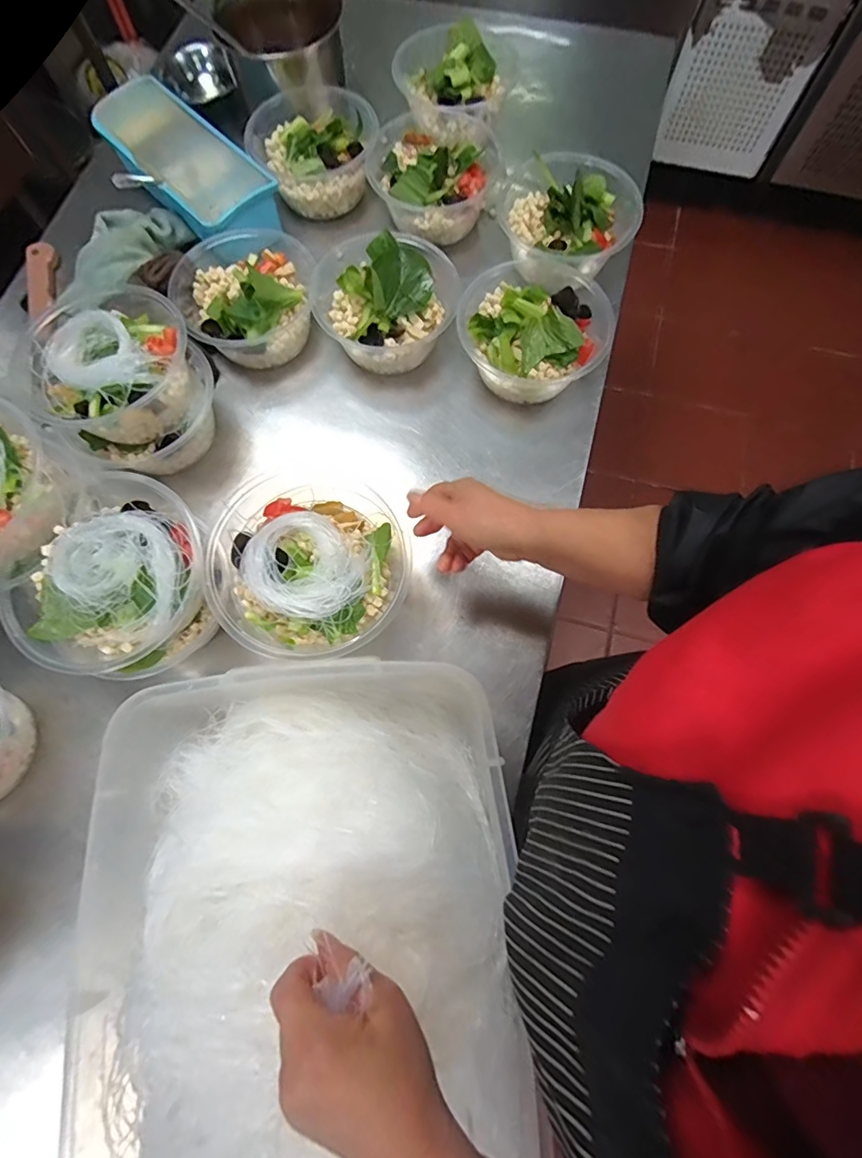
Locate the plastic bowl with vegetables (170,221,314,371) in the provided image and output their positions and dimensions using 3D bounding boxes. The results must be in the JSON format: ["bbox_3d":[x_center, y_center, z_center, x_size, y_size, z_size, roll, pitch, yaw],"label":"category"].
[{"bbox_3d":[-0.221,-0.342,0.609,0.160,0.080,0.159,0,73,1],"label":"plastic bowl with vegetables"}]

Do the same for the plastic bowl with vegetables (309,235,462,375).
[{"bbox_3d":[-0.052,-0.324,0.596,0.165,0.087,0.142,-26,75,-7],"label":"plastic bowl with vegetables"}]

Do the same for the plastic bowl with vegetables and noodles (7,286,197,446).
[{"bbox_3d":[-0.321,-0.213,0.511,0.148,0.071,0.162,0,73,1],"label":"plastic bowl with vegetables and noodles"}]

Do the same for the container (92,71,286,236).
[{"bbox_3d":[-0.313,-0.533,0.659,0.115,0.067,0.301,-43,77,-11],"label":"container"}]

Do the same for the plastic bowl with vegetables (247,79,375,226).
[{"bbox_3d":[-0.158,-0.585,0.683,0.168,0.062,0.171,0,73,1],"label":"plastic bowl with vegetables"}]

